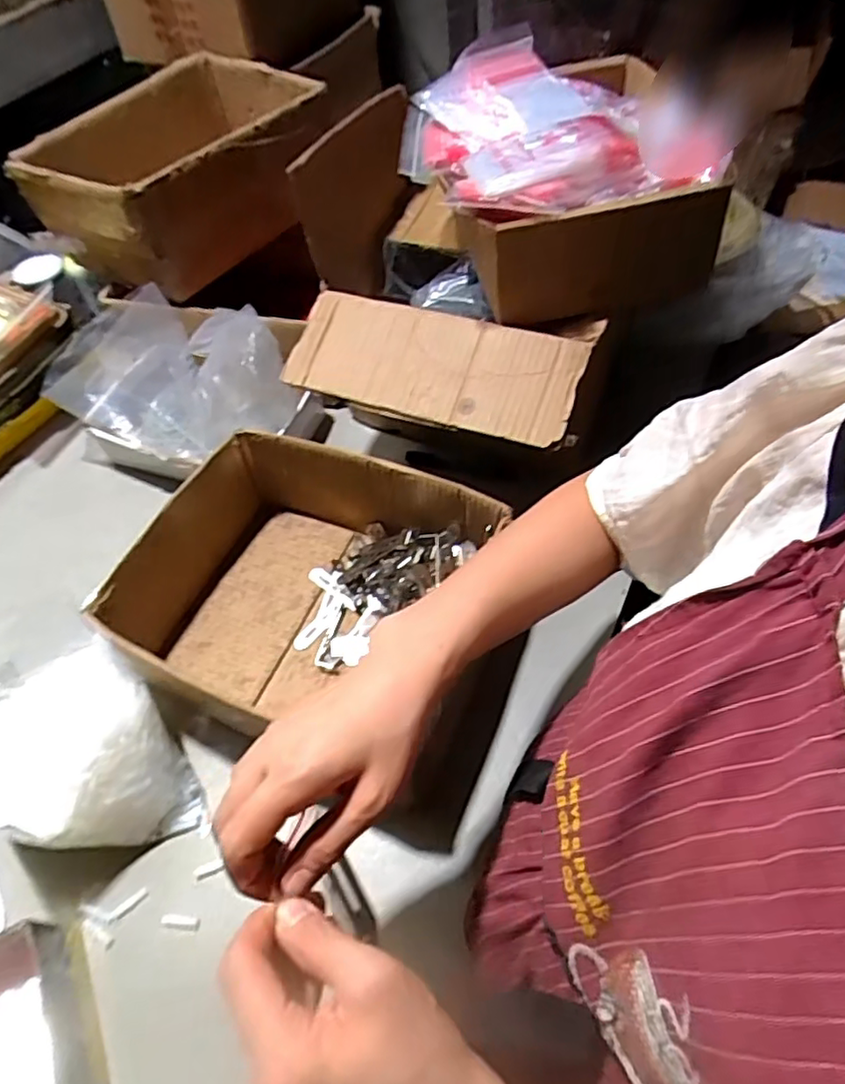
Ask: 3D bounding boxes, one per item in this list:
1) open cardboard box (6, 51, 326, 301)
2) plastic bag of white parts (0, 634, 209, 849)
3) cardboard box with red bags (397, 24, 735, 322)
[{"bbox_3d":[-0.310,-0.485,0.843,0.265,0.136,0.336,23,60,20],"label":"open cardboard box"},{"bbox_3d":[-0.298,0.174,0.548,0.183,0.099,0.159,-11,55,-3],"label":"plastic bag of white parts"},{"bbox_3d":[0.131,-0.383,0.644,0.257,0.128,0.307,-11,55,-3],"label":"cardboard box with red bags"}]

